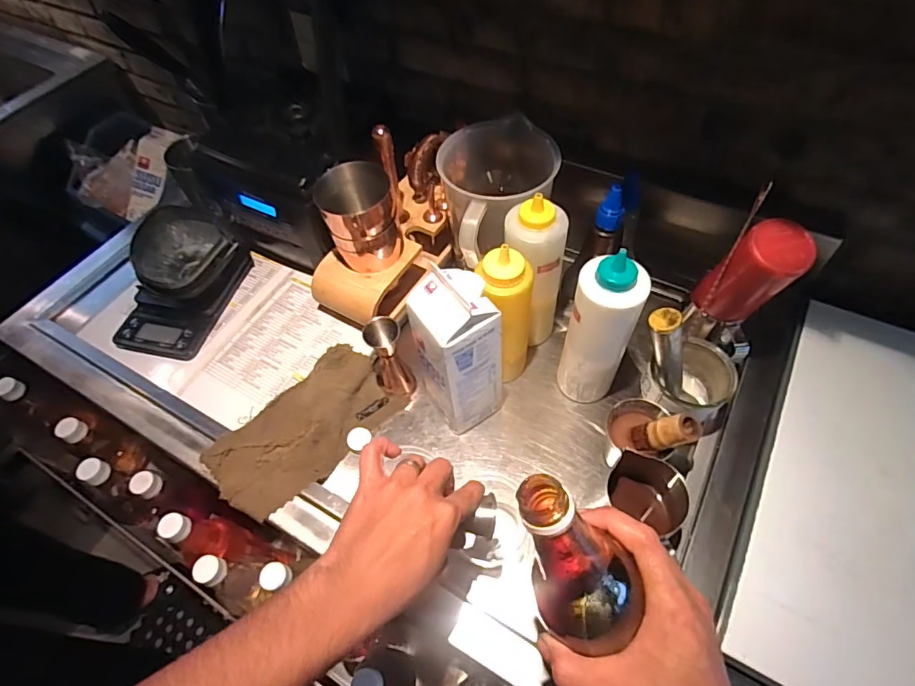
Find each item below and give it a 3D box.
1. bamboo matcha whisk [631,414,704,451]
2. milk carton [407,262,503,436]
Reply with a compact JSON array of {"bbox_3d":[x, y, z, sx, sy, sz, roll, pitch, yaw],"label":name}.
[{"bbox_3d":[0.213,0.094,0.516,0.026,0.073,0.029,31,54,-23],"label":"bamboo matcha whisk"},{"bbox_3d":[-0.001,0.015,0.559,0.085,0.212,0.077,38,66,25],"label":"milk carton"}]

